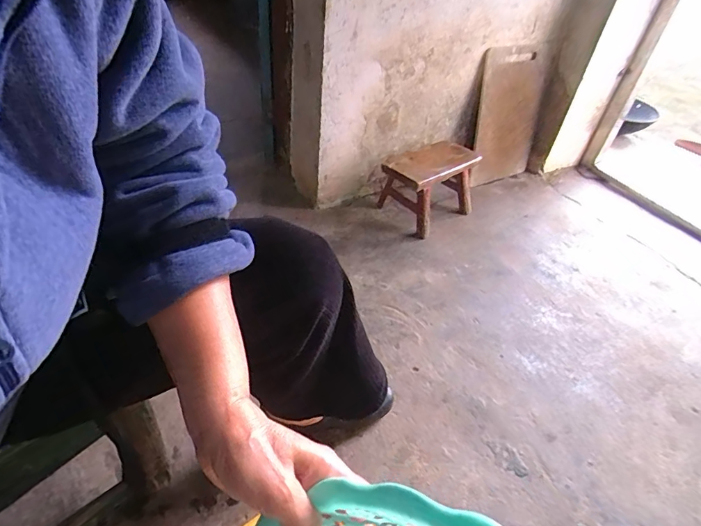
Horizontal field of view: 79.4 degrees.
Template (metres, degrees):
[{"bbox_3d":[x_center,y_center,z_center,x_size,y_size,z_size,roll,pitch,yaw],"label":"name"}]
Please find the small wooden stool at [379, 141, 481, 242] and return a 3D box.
[{"bbox_3d":[0.223,-0.218,1.201,0.260,0.182,0.179,-27,51,-33],"label":"small wooden stool"}]

